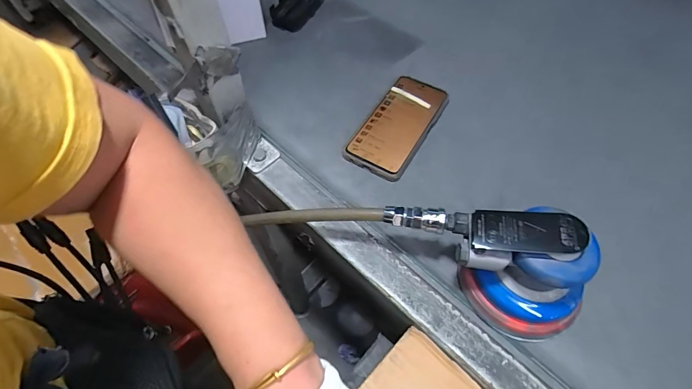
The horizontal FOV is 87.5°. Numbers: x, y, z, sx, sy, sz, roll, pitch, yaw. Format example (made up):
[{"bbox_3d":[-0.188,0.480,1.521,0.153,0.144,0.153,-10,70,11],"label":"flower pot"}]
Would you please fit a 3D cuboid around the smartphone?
[{"bbox_3d":[0.067,-0.092,0.462,0.077,0.011,0.161,26,63,18],"label":"smartphone"}]

